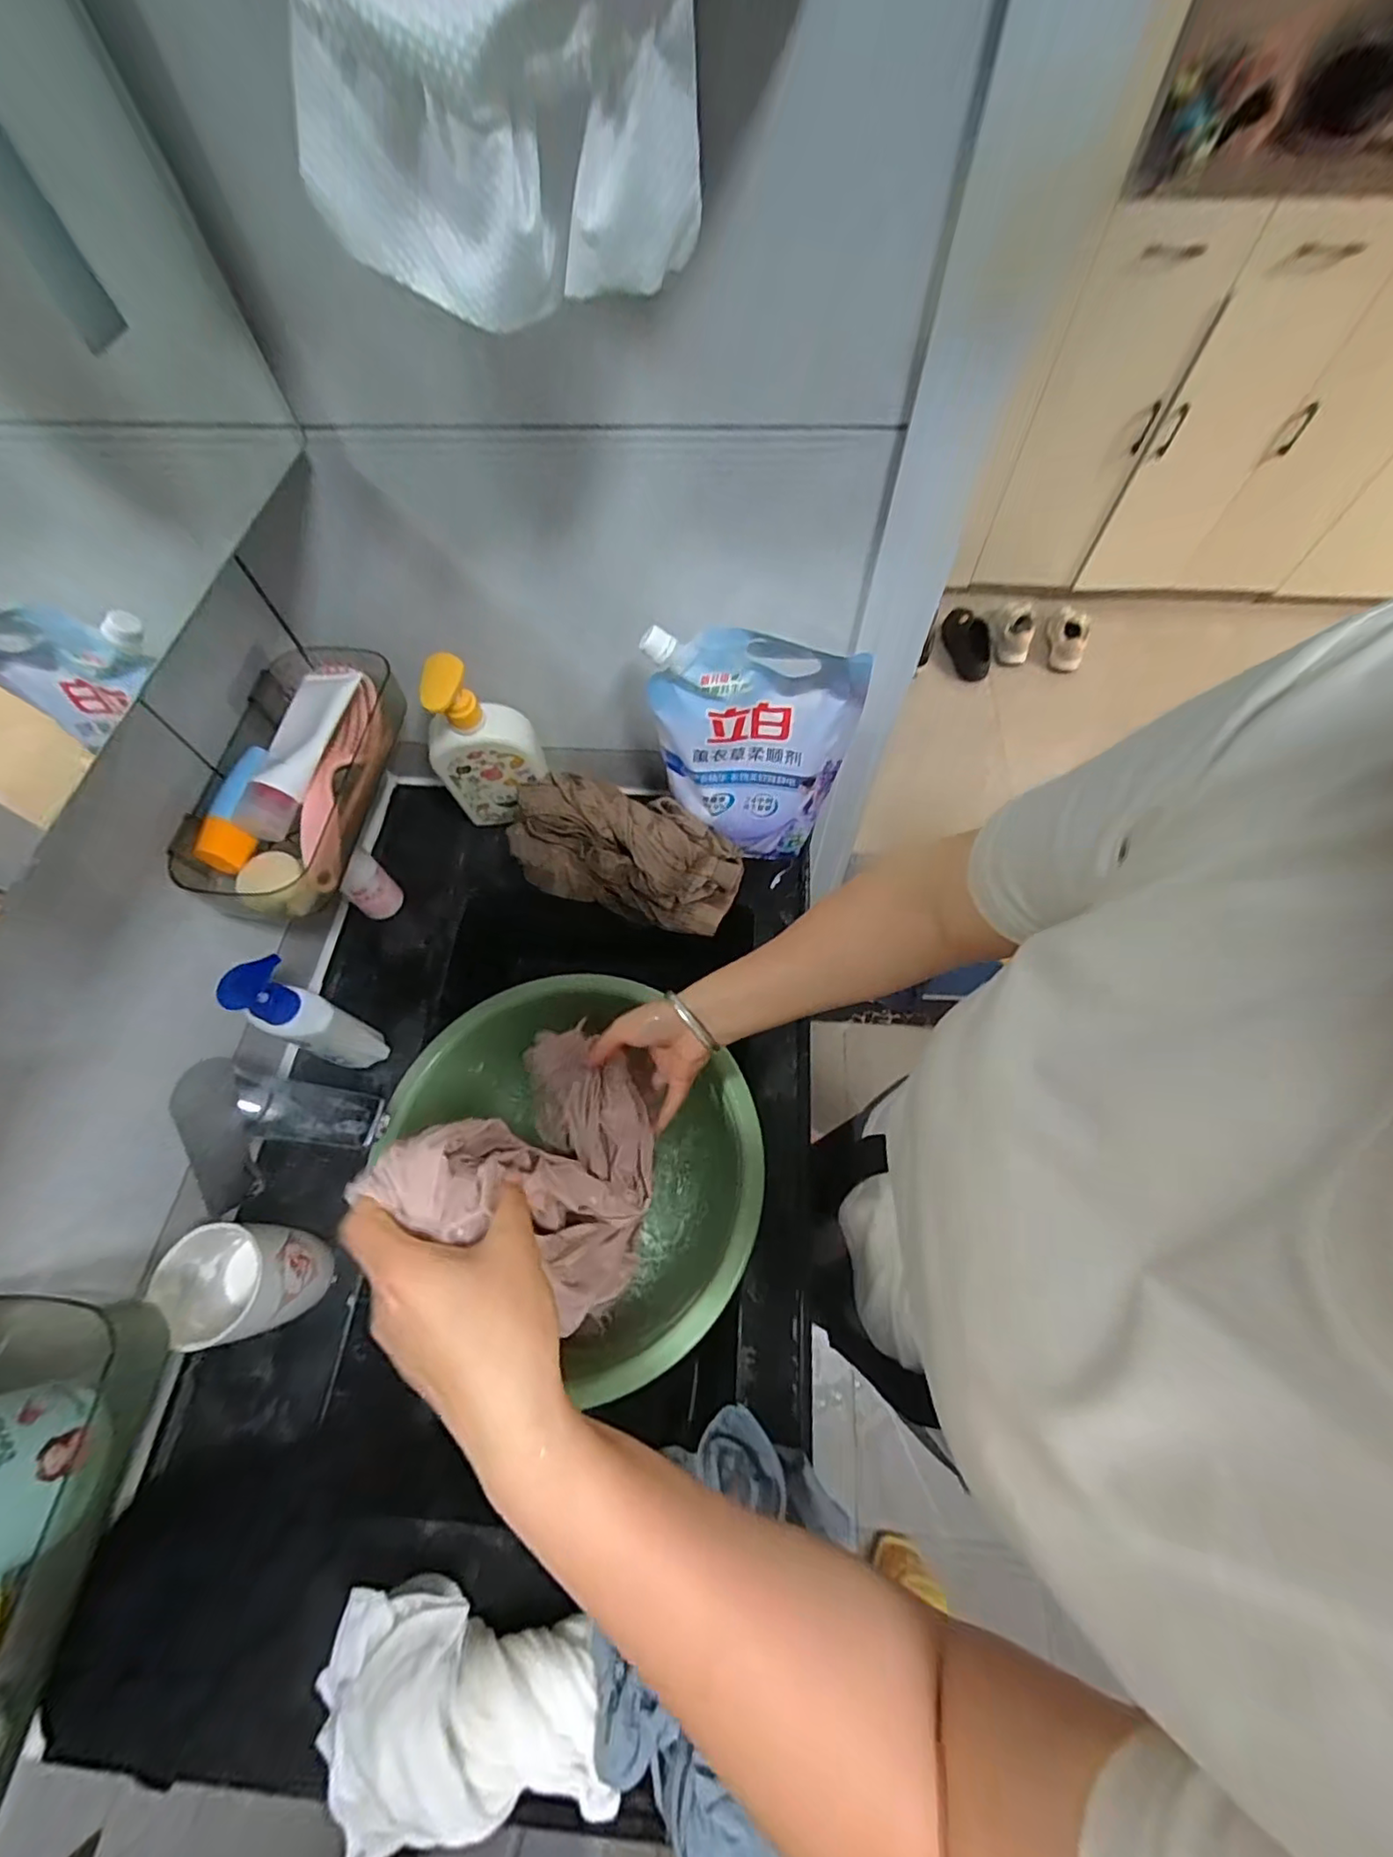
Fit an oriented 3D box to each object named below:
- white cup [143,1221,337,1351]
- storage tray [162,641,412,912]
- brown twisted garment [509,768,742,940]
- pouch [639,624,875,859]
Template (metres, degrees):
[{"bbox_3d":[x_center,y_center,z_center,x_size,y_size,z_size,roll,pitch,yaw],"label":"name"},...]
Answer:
[{"bbox_3d":[-0.334,0.261,0.461,0.080,0.079,0.073,-1,63,2],"label":"white cup"},{"bbox_3d":[-0.332,-0.131,0.524,0.121,0.061,0.259,1,64,3],"label":"storage tray"},{"bbox_3d":[-0.070,-0.083,0.629,0.224,0.107,0.113,11,64,7],"label":"brown twisted garment"},{"bbox_3d":[0.050,-0.159,0.577,0.181,0.232,0.047,4,64,4],"label":"pouch"}]

